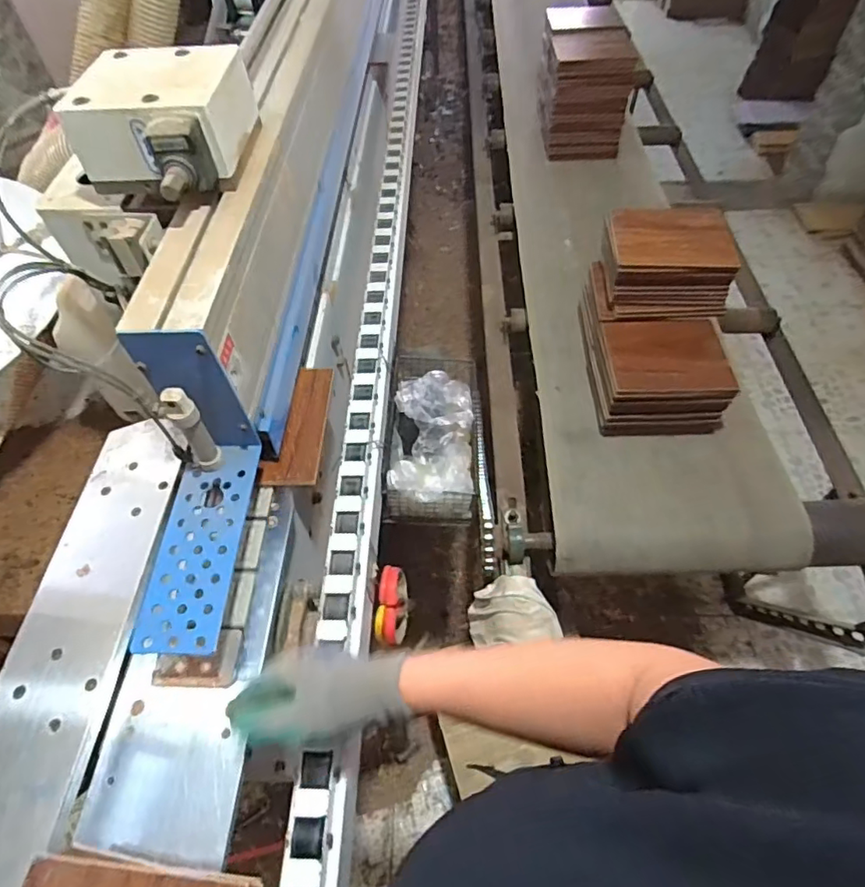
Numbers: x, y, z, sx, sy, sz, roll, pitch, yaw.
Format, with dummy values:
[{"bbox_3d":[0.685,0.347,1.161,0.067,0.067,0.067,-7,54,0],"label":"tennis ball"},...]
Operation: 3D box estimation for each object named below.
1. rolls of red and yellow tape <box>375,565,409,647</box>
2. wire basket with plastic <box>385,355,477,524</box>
[{"bbox_3d":[-0.052,0.219,0.724,0.032,0.083,0.100,3,55,4],"label":"rolls of red and yellow tape"},{"bbox_3d":[0.001,-0.009,0.838,0.122,0.096,0.253,1,55,3],"label":"wire basket with plastic"}]

